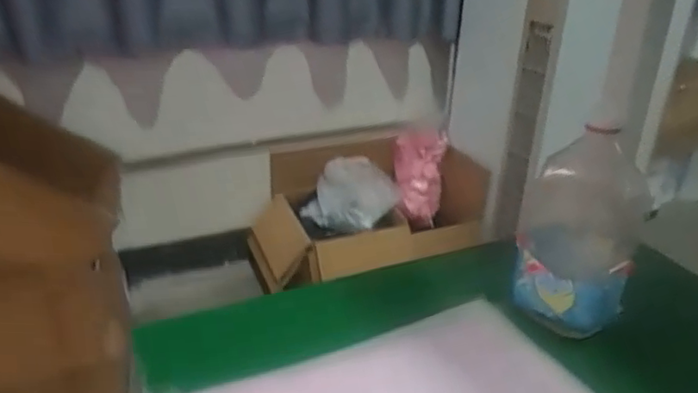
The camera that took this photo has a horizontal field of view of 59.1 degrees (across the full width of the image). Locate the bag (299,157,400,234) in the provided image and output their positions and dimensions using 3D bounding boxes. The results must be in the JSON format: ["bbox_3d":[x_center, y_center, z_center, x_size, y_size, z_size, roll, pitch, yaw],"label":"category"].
[{"bbox_3d":[0.038,-0.038,1.989,0.158,0.172,0.369,22,34,33],"label":"bag"}]

